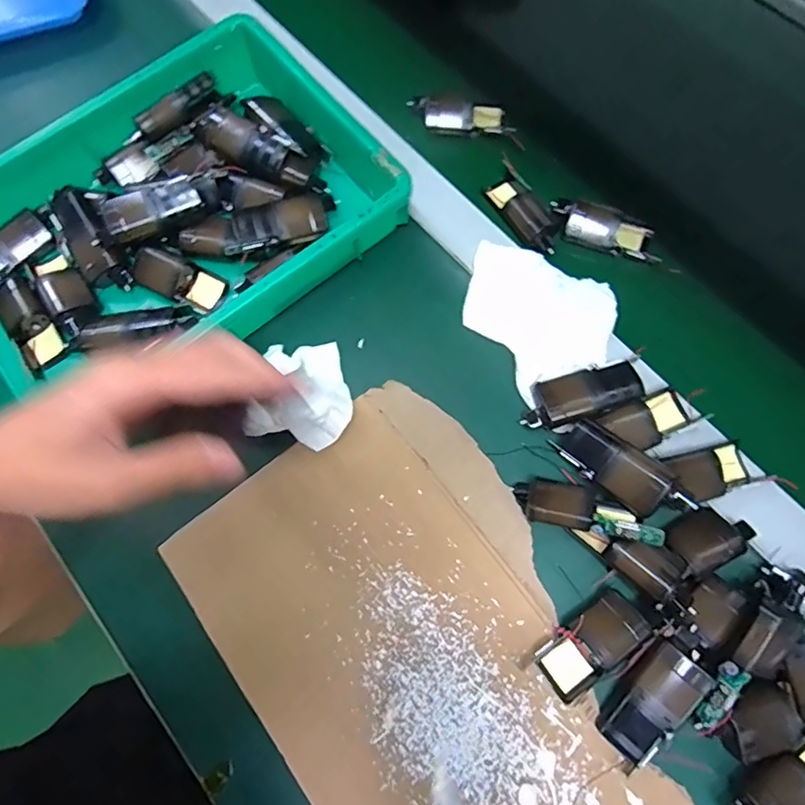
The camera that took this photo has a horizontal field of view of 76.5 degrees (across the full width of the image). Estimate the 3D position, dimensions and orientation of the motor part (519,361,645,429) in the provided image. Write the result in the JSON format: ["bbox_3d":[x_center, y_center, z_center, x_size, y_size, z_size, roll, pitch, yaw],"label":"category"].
[{"bbox_3d":[0.136,-0.005,0.392,0.089,0.021,0.037,-13,74,-3],"label":"motor part"}]

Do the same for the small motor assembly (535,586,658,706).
[{"bbox_3d":[0.130,0.164,0.348,0.078,0.020,0.038,-34,76,-9],"label":"small motor assembly"}]

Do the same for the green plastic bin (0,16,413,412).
[{"bbox_3d":[-0.205,-0.142,0.420,0.357,0.059,0.237,-36,76,-10],"label":"green plastic bin"}]

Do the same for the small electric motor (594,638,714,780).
[{"bbox_3d":[0.162,0.196,0.335,0.038,0.026,0.074,44,78,12],"label":"small electric motor"}]

